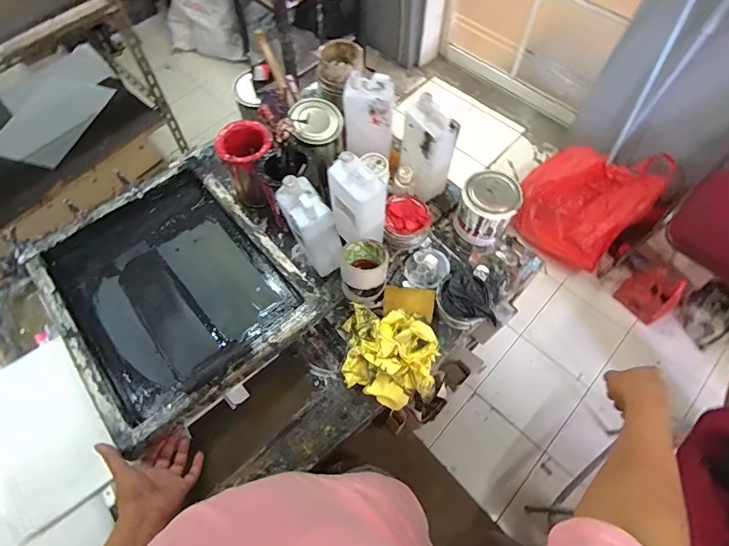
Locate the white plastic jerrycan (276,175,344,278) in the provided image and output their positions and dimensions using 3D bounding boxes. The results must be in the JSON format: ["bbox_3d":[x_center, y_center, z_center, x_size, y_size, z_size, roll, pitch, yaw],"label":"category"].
[{"bbox_3d":[-0.093,-0.076,0.733,0.072,0.202,0.100,-28,66,-13],"label":"white plastic jerrycan"}]

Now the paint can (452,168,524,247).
[{"bbox_3d":[0.232,-0.121,0.786,0.101,0.113,0.094,0,63,0],"label":"paint can"}]

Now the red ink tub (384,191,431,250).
[{"bbox_3d":[0.088,-0.102,0.835,0.090,0.053,0.107,14,64,7],"label":"red ink tub"}]

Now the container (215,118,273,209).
[{"bbox_3d":[-0.231,-0.221,0.845,0.104,0.130,0.110,-16,64,-8],"label":"container"}]

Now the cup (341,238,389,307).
[{"bbox_3d":[-0.001,-0.002,0.773,0.089,0.072,0.103,10,64,6],"label":"cup"}]

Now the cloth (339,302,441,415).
[{"bbox_3d":[0.041,0.146,0.730,0.177,0.068,0.162,13,64,7],"label":"cloth"}]

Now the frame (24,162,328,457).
[{"bbox_3d":[-0.381,0.024,0.816,0.401,0.079,0.502,-38,63,-14],"label":"frame"}]

